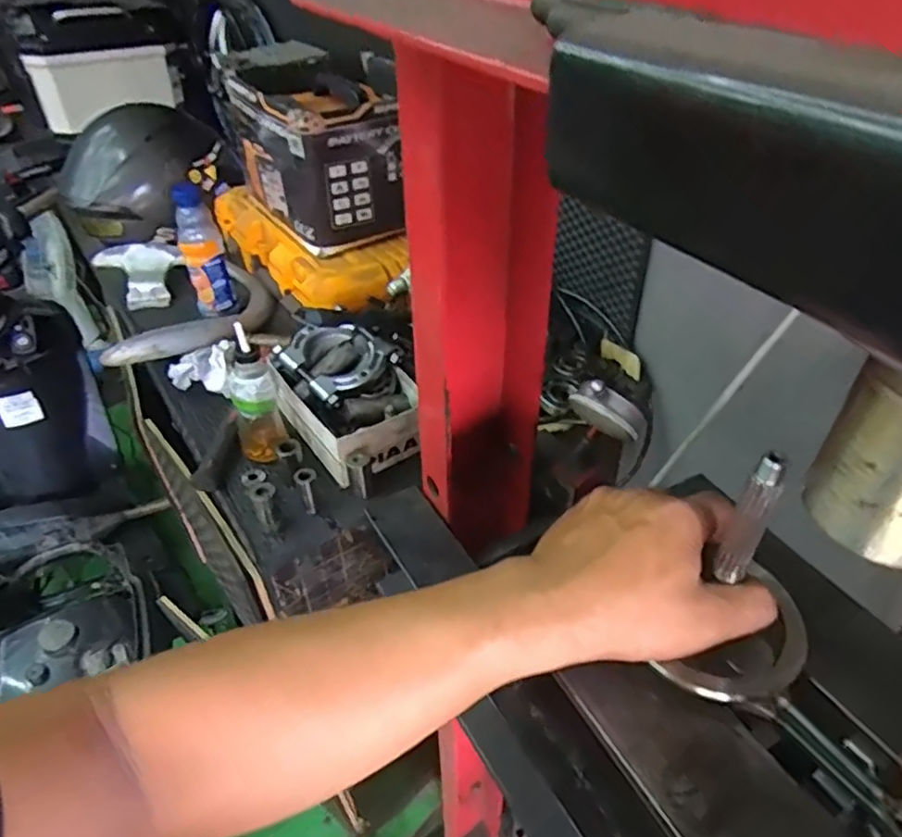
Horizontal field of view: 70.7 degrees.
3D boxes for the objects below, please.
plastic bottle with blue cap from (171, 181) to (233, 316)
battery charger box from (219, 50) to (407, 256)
[{"bbox_3d":[-0.400,-0.269,1.022,0.064,0.194,0.061,-16,42,-16],"label":"plastic bottle with blue cap"},{"bbox_3d":[-0.218,-0.416,1.009,0.170,0.203,0.287,-24,45,-23],"label":"battery charger box"}]

